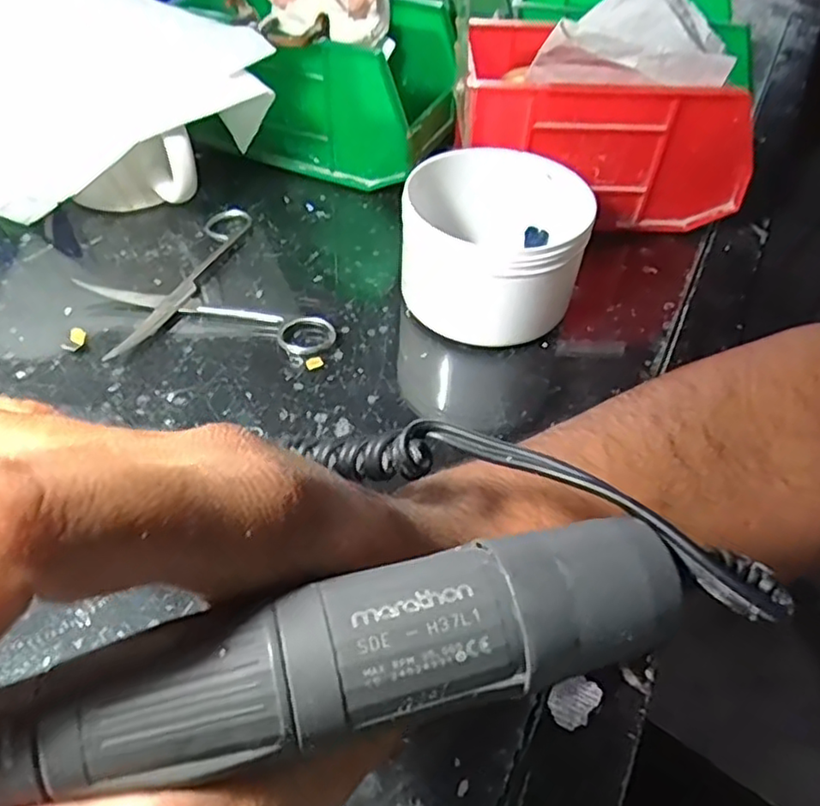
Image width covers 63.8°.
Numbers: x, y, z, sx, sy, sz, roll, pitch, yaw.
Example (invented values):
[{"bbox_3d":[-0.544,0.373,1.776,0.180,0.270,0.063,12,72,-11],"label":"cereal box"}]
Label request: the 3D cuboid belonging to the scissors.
[{"bbox_3d":[-0.112,-0.056,0.349,0.101,0.007,0.127,-23,53,-22],"label":"scissors"}]

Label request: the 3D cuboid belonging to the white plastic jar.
[{"bbox_3d":[0.042,-0.079,0.339,0.088,0.064,0.081,2,48,-2],"label":"white plastic jar"}]

